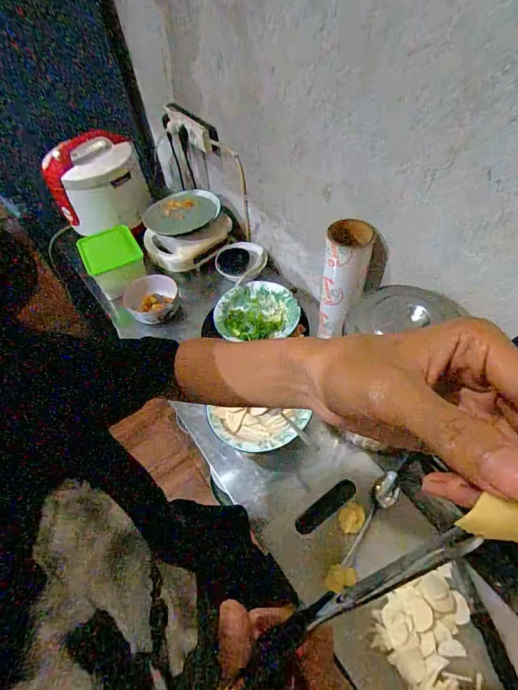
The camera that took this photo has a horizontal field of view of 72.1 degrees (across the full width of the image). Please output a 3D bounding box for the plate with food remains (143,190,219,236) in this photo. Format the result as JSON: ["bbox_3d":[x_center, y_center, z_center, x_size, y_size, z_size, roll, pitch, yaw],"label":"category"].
[{"bbox_3d":[-0.227,-0.397,1.060,0.214,0.031,0.176,-2,53,4],"label":"plate with food remains"}]

